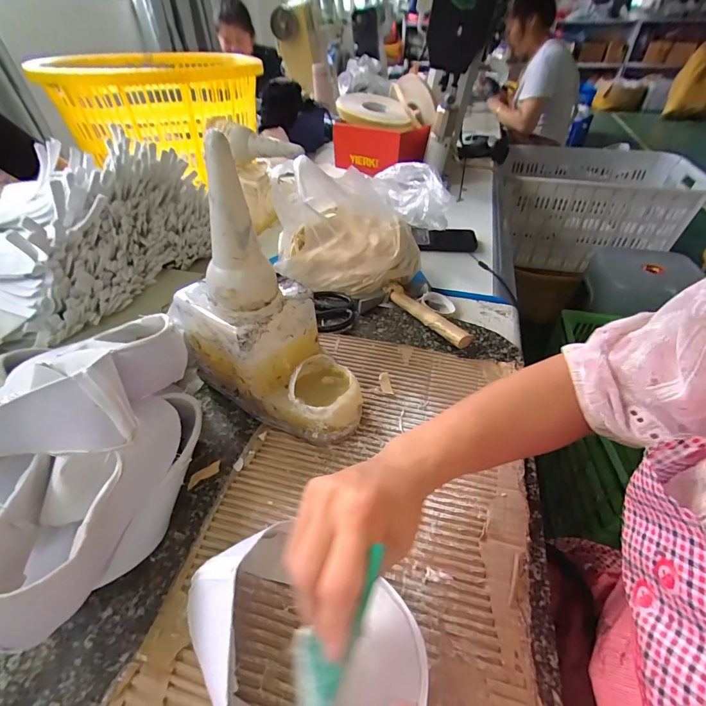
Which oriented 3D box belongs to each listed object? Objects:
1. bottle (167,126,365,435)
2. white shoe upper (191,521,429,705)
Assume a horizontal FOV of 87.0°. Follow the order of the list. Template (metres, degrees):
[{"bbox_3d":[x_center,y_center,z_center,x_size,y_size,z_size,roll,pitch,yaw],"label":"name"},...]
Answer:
[{"bbox_3d":[-0.085,-0.039,0.352,0.120,0.240,0.189,-28,49,-27],"label":"bottle"},{"bbox_3d":[-0.025,0.187,0.242,0.123,0.052,0.147,-24,49,-22],"label":"white shoe upper"}]

